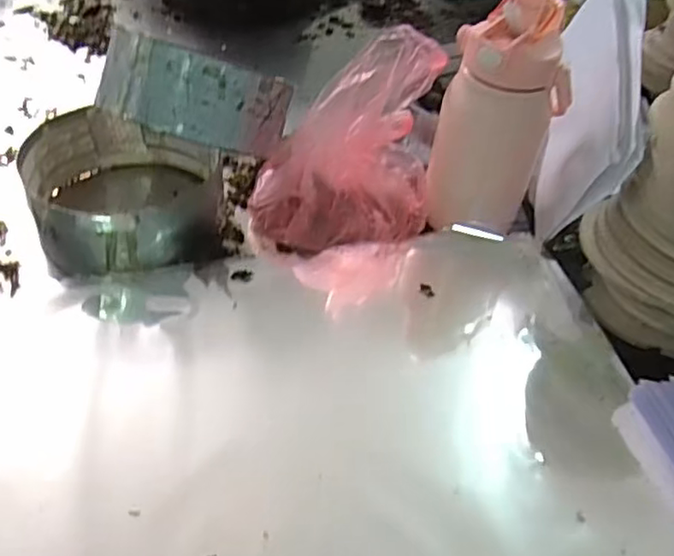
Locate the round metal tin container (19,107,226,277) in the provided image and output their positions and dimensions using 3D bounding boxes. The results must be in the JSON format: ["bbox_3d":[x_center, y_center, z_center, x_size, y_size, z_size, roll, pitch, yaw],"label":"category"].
[{"bbox_3d":[-0.205,-0.087,0.634,0.172,0.071,0.183,4,45,-4],"label":"round metal tin container"}]

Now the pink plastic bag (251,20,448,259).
[{"bbox_3d":[0.010,-0.125,0.624,0.180,0.169,0.113,-3,46,-10],"label":"pink plastic bag"}]

